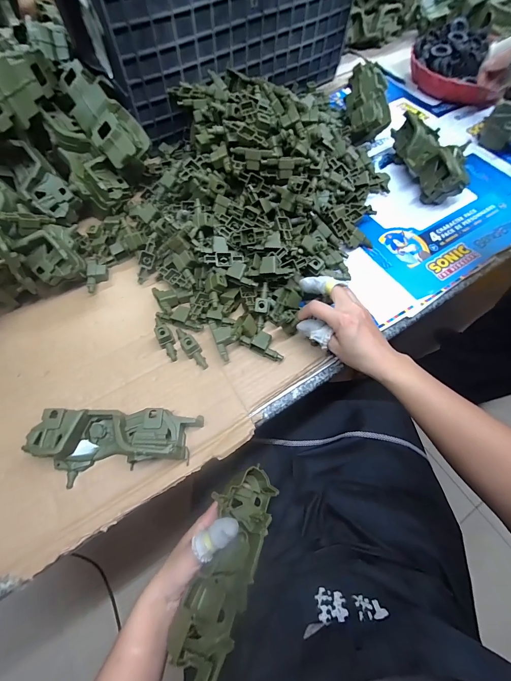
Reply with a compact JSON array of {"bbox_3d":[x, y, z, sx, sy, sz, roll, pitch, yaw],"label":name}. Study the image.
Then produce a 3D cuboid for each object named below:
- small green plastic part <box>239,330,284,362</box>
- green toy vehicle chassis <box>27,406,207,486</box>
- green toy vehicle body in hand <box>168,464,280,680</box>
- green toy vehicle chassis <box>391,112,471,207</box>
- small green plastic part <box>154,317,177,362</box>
[{"bbox_3d":[0.011,0.004,0.385,0.059,0.018,0.026,25,67,11],"label":"small green plastic part"},{"bbox_3d":[-0.155,0.113,0.325,0.183,0.038,0.073,0,64,0],"label":"green toy vehicle chassis"},{"bbox_3d":[-0.030,0.230,0.318,0.073,0.031,0.182,36,48,-11],"label":"green toy vehicle body in hand"},{"bbox_3d":[0.292,-0.317,0.513,0.070,0.072,0.181,-4,64,-2],"label":"green toy vehicle chassis"},{"bbox_3d":[-0.120,-0.006,0.389,0.019,0.020,0.065,-23,67,-11],"label":"small green plastic part"}]

